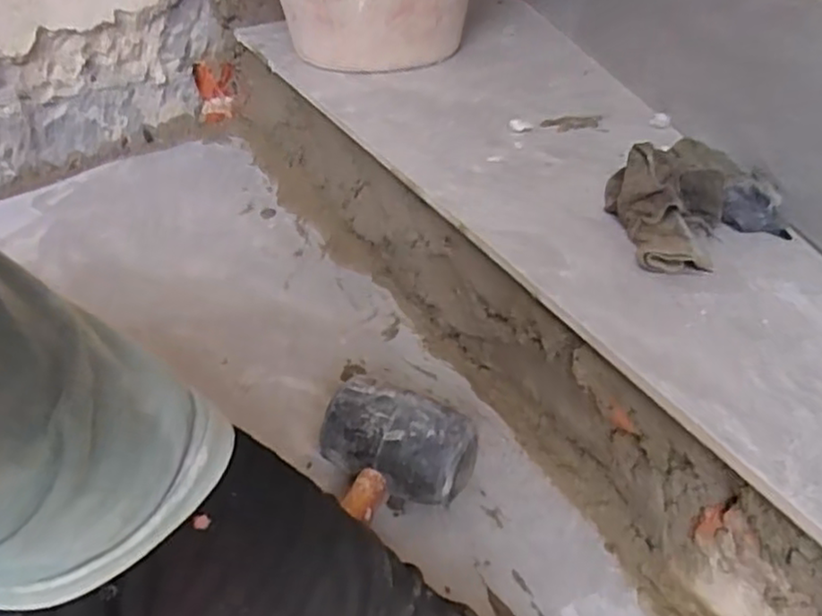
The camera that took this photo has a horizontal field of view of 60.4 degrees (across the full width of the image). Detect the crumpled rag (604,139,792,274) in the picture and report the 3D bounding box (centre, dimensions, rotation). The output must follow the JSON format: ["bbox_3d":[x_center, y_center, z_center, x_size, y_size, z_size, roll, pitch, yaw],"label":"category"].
[{"bbox_3d":[0.191,-0.071,0.484,0.128,0.056,0.120,17,39,21],"label":"crumpled rag"}]

